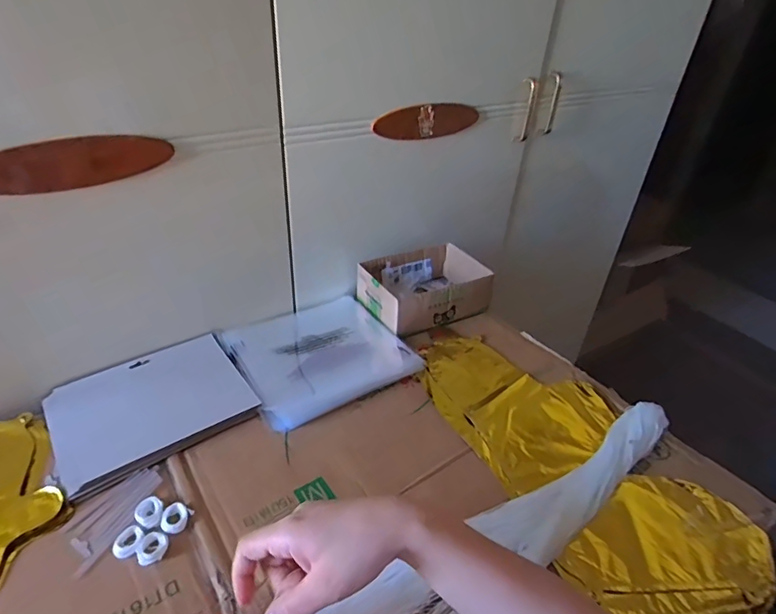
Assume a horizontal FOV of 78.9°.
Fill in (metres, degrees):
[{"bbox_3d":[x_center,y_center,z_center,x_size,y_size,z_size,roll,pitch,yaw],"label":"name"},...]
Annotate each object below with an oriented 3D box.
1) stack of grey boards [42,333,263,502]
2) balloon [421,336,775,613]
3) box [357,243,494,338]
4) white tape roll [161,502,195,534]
[{"bbox_3d":[-0.280,0.113,0.567,0.208,0.011,0.169,-22,42,-32],"label":"stack of grey boards"},{"bbox_3d":[0.210,0.167,0.563,0.213,0.034,0.417,-17,40,-27],"label":"balloon"},{"bbox_3d":[0.060,-0.033,0.772,0.189,0.067,0.146,-16,40,-27],"label":"box"},{"bbox_3d":[-0.204,0.203,0.453,0.025,0.008,0.028,11,35,10],"label":"white tape roll"}]

